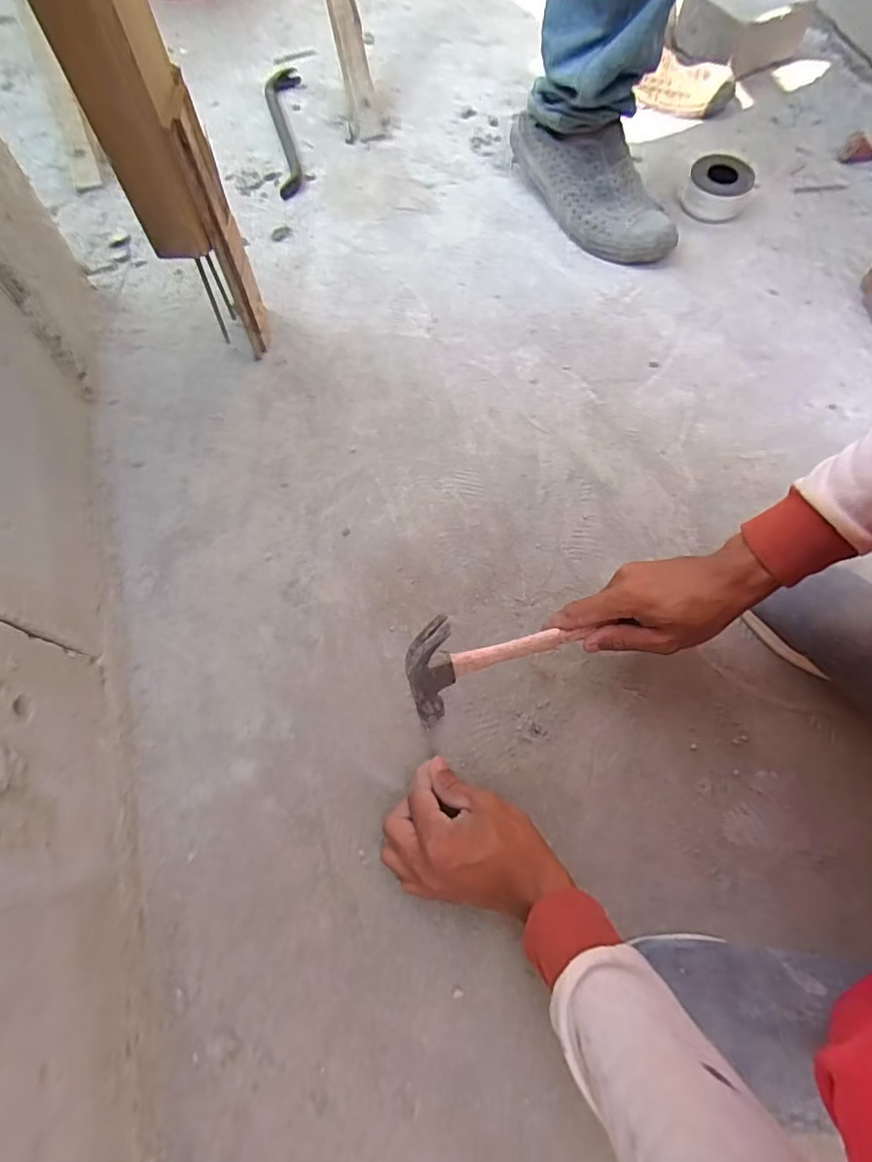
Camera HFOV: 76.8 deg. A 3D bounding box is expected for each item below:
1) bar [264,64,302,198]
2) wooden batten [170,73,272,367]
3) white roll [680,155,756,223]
[{"bbox_3d":[-0.226,-0.684,0.833,0.054,0.016,0.296,-8,68,-4],"label":"bar"},{"bbox_3d":[-0.210,-0.339,0.559,0.027,0.249,0.064,-17,69,-7],"label":"wooden batten"},{"bbox_3d":[0.383,-0.532,0.750,0.082,0.039,0.087,0,68,0],"label":"white roll"}]

